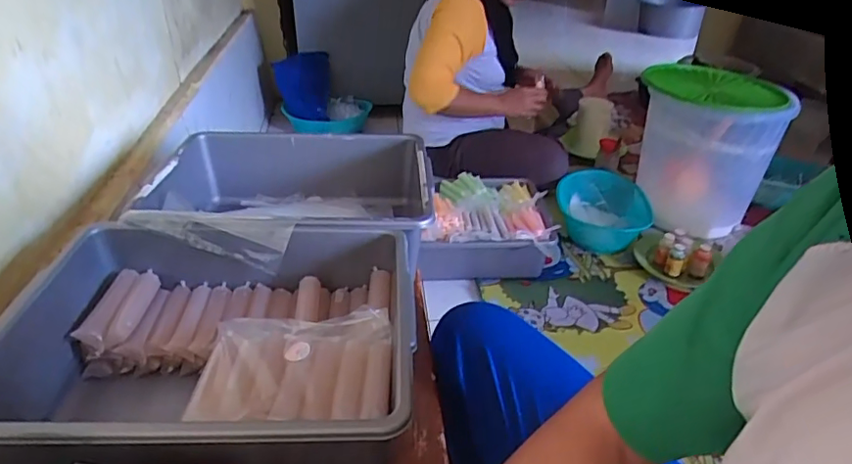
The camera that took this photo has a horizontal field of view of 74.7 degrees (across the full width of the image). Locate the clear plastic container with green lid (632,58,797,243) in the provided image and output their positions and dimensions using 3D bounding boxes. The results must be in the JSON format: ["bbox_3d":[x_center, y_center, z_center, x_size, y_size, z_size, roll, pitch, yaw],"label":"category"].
[{"bbox_3d":[0.718,-0.220,1.455,0.330,0.334,0.365,18,36,23],"label":"clear plastic container with green lid"}]

